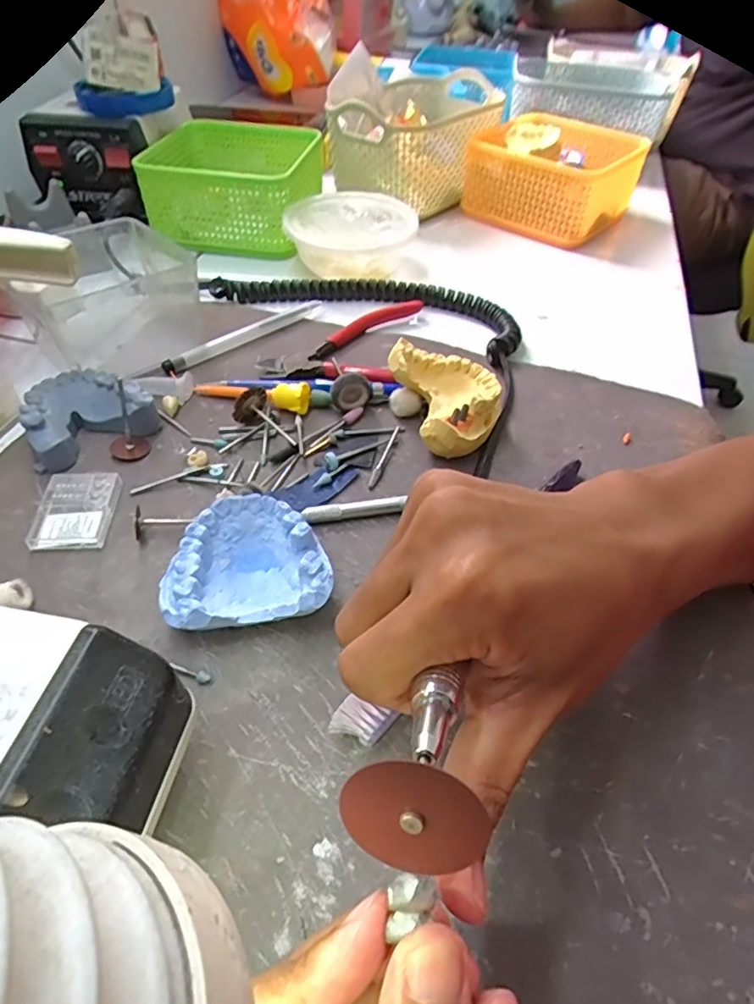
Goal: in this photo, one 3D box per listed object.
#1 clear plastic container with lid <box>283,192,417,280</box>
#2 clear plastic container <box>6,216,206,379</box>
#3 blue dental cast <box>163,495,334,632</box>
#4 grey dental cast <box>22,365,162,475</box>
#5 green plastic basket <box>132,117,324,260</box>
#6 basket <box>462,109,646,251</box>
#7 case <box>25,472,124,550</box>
[{"bbox_3d":[-0.020,-0.213,0.468,0.099,0.043,0.093,8,48,4],"label":"clear plastic container with lid"},{"bbox_3d":[-0.173,-0.137,0.384,0.101,0.052,0.109,-27,55,-25],"label":"clear plastic container"},{"bbox_3d":[-0.056,0.028,0.254,0.067,0.029,0.056,-5,48,-8],"label":"blue dental cast"},{"bbox_3d":[-0.162,-0.051,0.325,0.065,0.023,0.055,-24,53,-23],"label":"grey dental cast"},{"bbox_3d":[-0.121,-0.282,0.512,0.130,0.062,0.135,10,48,5],"label":"green plastic basket"},{"bbox_3d":[0.172,-0.319,0.556,0.132,0.072,0.158,31,53,23],"label":"basket"},{"bbox_3d":[-0.150,0.004,0.287,0.036,0.007,0.046,0,48,-4],"label":"case"}]

